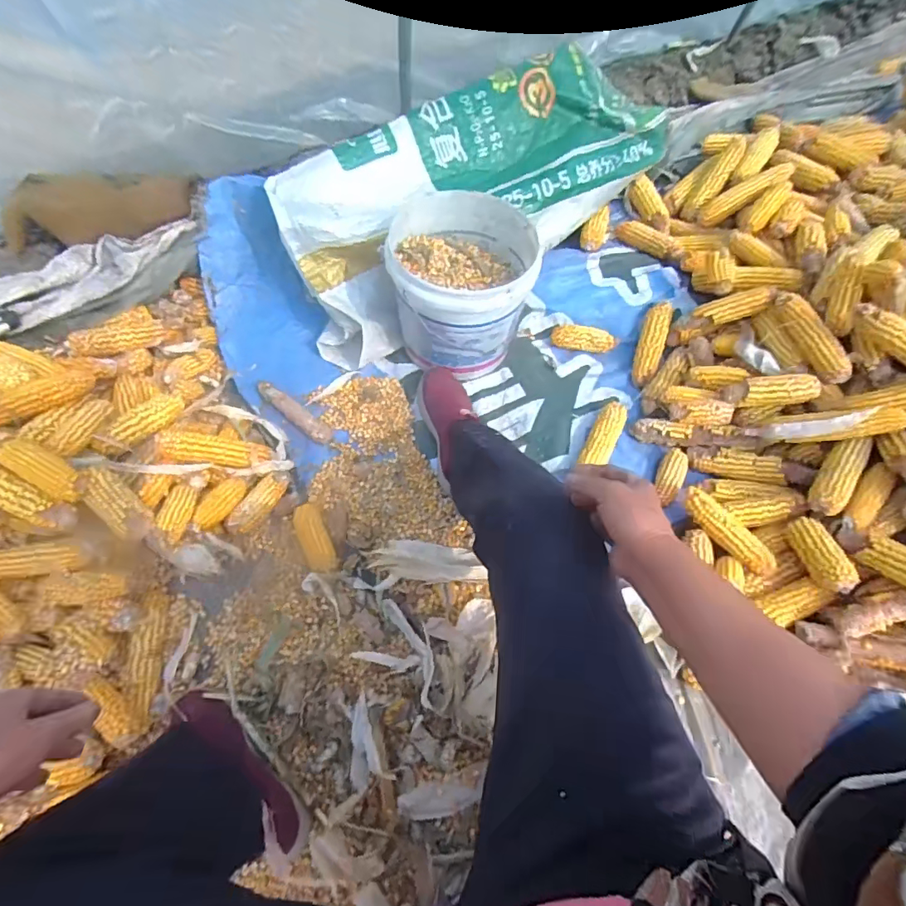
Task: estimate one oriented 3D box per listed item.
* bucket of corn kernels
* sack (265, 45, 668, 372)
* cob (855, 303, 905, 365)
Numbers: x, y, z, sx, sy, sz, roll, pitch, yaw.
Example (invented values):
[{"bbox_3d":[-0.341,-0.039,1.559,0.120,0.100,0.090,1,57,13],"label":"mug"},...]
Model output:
[{"bbox_3d":[0.016,-0.313,0.968,0.253,0.235,0.253,0,64,0],"label":"bucket of corn kernels"},{"bbox_3d":[0.042,-0.557,1.062,0.865,0.256,0.303,-35,69,-15],"label":"sack"},{"bbox_3d":[0.720,-0.182,0.794,0.046,0.045,0.173,-39,70,-17],"label":"cob"}]

